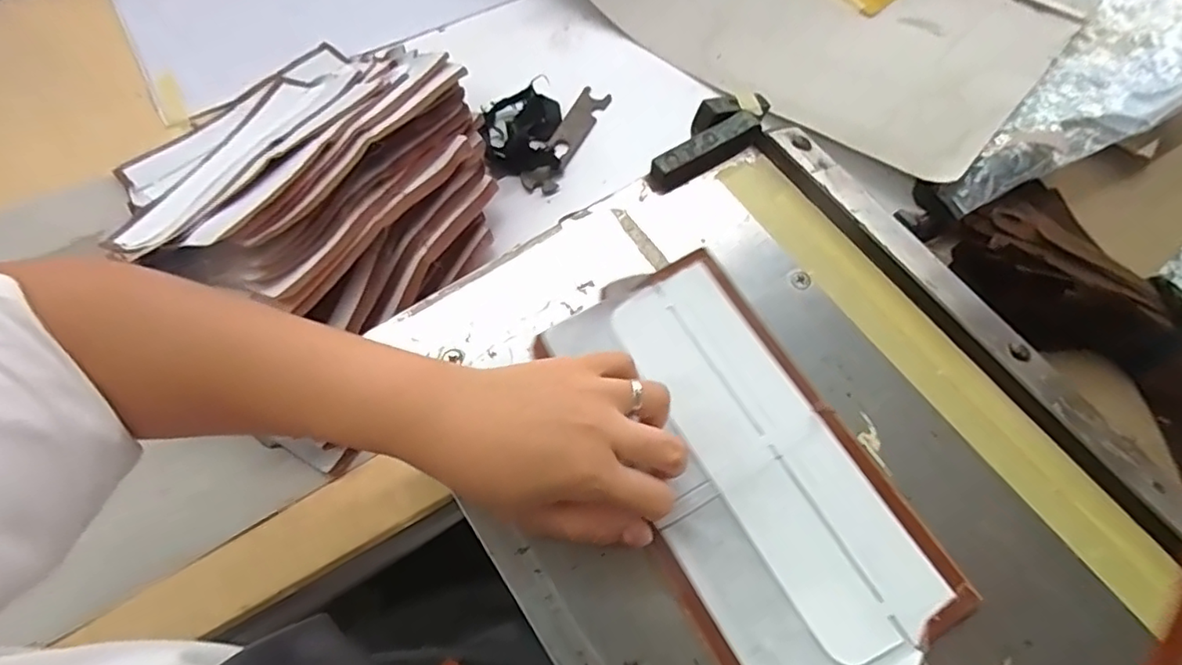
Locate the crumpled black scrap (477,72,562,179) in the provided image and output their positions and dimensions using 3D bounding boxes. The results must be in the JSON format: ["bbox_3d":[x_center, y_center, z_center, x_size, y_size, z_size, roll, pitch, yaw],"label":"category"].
[{"bbox_3d":[-0.065,-0.191,0.558,0.075,0.021,0.091,-8,67,-6],"label":"crumpled black scrap"}]

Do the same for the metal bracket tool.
[{"bbox_3d":[-0.022,-0.184,0.567,0.031,0.007,0.134,24,68,8],"label":"metal bracket tool"}]

